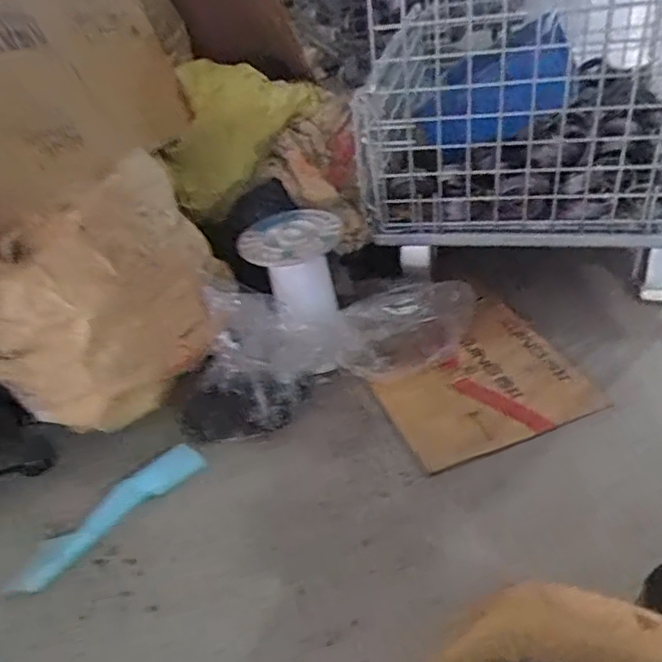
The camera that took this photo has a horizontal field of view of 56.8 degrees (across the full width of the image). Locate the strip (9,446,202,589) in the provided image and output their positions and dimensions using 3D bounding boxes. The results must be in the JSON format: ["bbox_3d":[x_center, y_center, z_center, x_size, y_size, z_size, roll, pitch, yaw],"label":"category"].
[{"bbox_3d":[-0.307,0.254,0.855,0.064,0.015,0.286,25,47,36],"label":"strip"}]

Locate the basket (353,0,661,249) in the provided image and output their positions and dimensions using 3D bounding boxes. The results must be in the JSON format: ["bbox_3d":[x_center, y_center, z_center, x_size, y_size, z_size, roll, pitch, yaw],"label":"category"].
[{"bbox_3d":[0.364,-0.497,1.128,0.632,0.529,0.447,-1,37,8],"label":"basket"}]

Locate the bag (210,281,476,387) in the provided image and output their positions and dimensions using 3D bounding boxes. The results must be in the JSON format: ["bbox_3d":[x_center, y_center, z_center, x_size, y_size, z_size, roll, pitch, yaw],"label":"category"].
[{"bbox_3d":[0.043,-0.010,1.014,0.469,0.174,0.144,-17,37,-13],"label":"bag"}]

